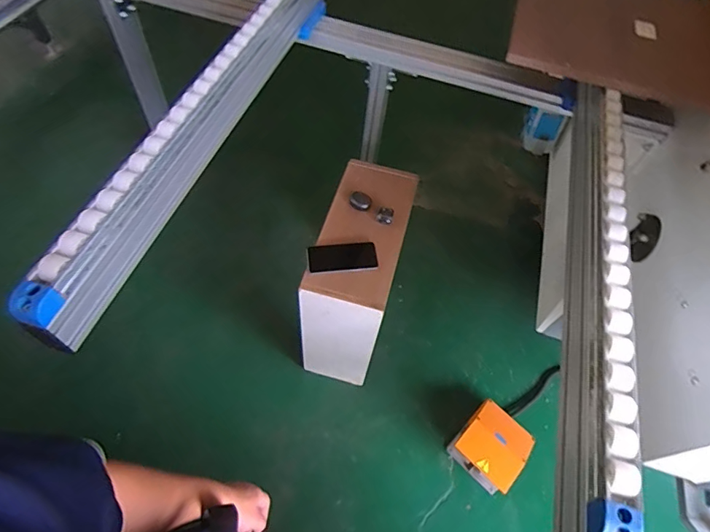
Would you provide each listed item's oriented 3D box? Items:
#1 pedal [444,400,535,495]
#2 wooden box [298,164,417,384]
[{"bbox_3d":[0.402,0.520,1.278,0.180,0.127,0.195,40,62,18],"label":"pedal"},{"bbox_3d":[0.007,0.030,1.262,0.205,0.488,0.457,17,58,5],"label":"wooden box"}]

